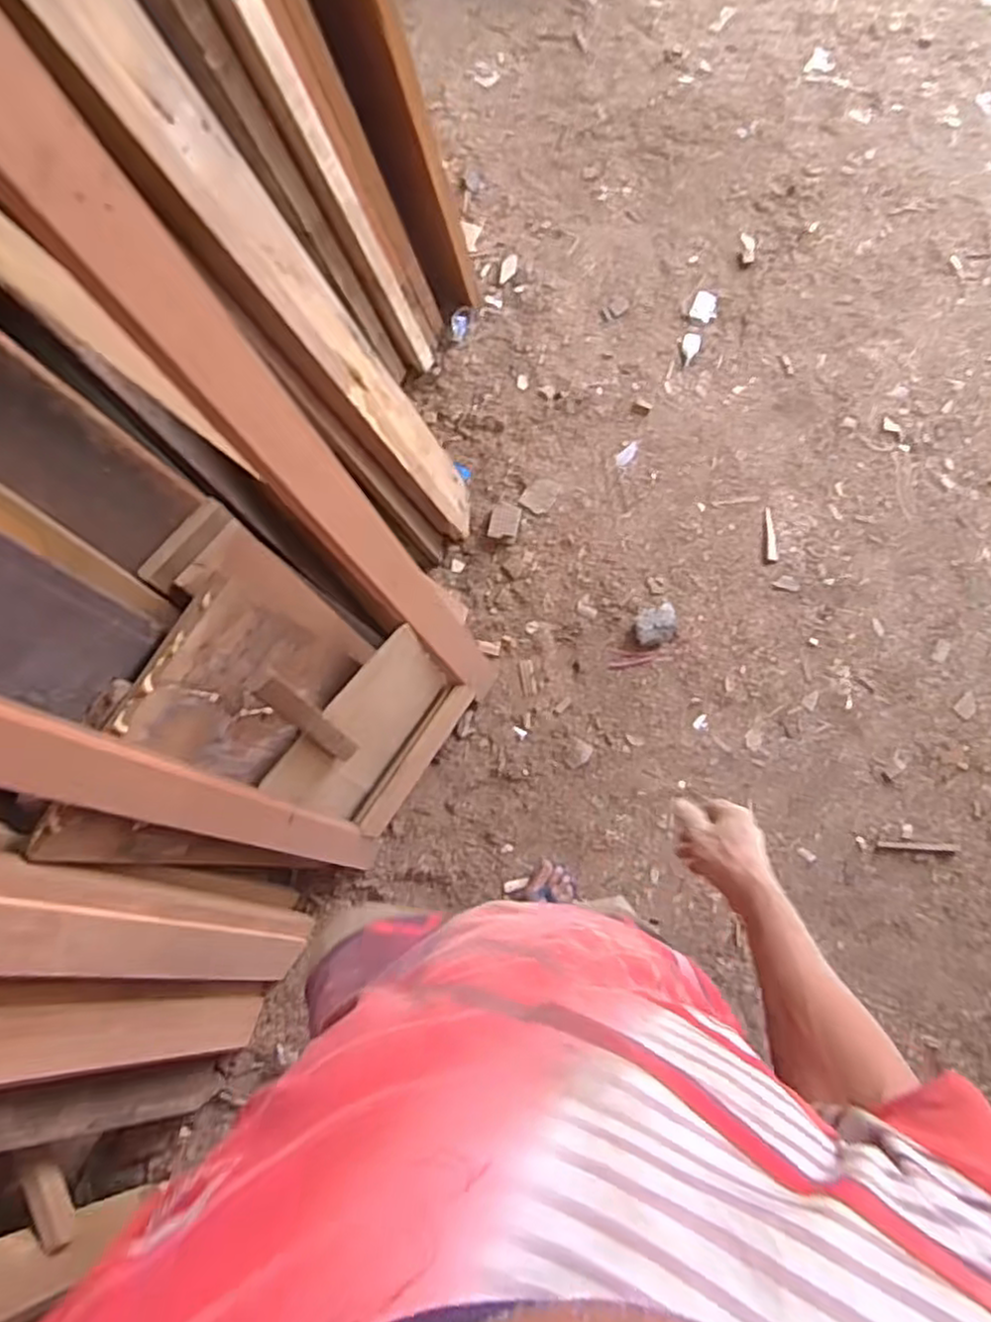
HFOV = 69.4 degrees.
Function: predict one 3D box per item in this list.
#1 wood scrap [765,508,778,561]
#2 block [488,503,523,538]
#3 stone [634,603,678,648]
[{"bbox_3d":[0.586,-0.269,1.527,0.024,0.007,0.118,0,76,0],"label":"wood scrap"},{"bbox_3d":[0.021,-0.303,1.561,0.062,0.009,0.077,12,77,3],"label":"block"},{"bbox_3d":[0.327,-0.072,1.460,0.087,0.053,0.074,-21,76,-3],"label":"stone"}]

